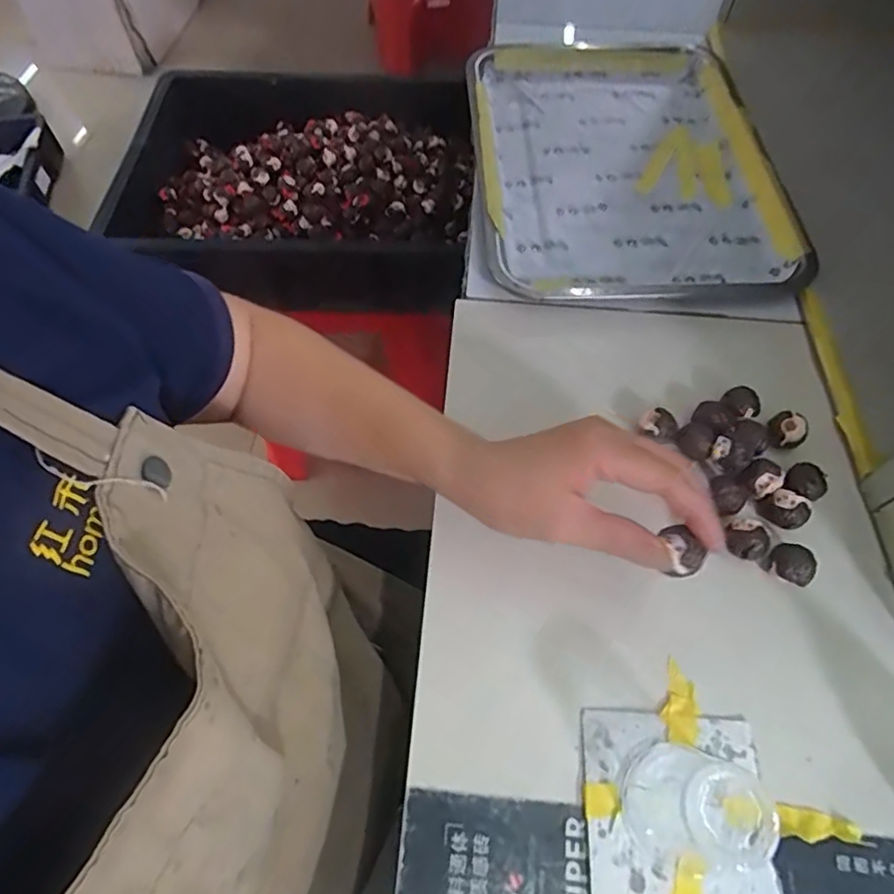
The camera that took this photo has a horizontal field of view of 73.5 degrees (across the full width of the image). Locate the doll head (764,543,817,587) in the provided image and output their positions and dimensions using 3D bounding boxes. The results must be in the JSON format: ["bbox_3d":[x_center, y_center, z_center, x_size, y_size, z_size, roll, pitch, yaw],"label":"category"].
[{"bbox_3d":[0.211,0.072,0.366,0.022,0.018,0.025,-27,64,-15],"label":"doll head"}]

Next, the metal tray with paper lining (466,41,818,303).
[{"bbox_3d":[0.156,-0.287,0.556,0.261,0.027,0.392,-2,60,-2],"label":"metal tray with paper lining"}]

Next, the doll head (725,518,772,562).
[{"bbox_3d":[0.183,0.057,0.367,0.024,0.020,0.025,1,60,-1],"label":"doll head"}]

